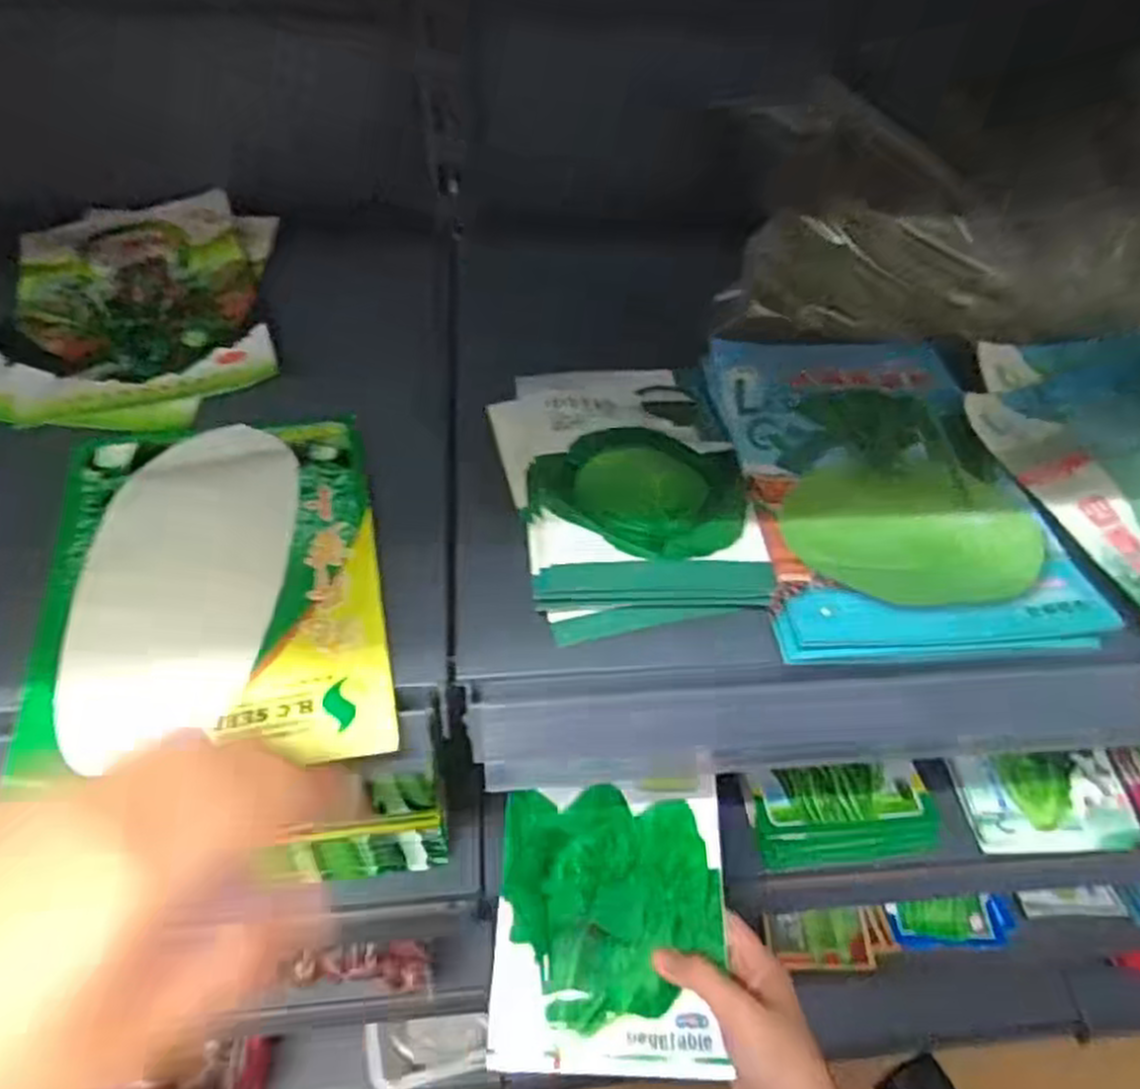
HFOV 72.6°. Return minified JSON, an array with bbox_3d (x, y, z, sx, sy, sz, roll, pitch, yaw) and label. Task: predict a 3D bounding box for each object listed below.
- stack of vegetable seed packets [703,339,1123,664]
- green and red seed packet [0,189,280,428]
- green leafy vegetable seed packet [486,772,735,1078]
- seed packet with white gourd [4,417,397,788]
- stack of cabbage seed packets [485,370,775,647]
[{"bbox_3d":[0.142,-0.036,0.365,0.128,0.017,0.205,-1,52,-5],"label":"stack of vegetable seed packets"},{"bbox_3d":[-0.241,-0.138,0.432,0.143,0.013,0.204,-7,53,-9],"label":"green and red seed packet"},{"bbox_3d":[0.024,0.214,0.446,0.128,0.014,0.148,1,57,2],"label":"green leafy vegetable seed packet"},{"bbox_3d":[-0.147,0.013,0.321,0.127,0.013,0.180,-11,51,-11],"label":"seed packet with white gourd"},{"bbox_3d":[0.027,-0.033,0.352,0.105,0.015,0.154,-7,53,-8],"label":"stack of cabbage seed packets"}]

